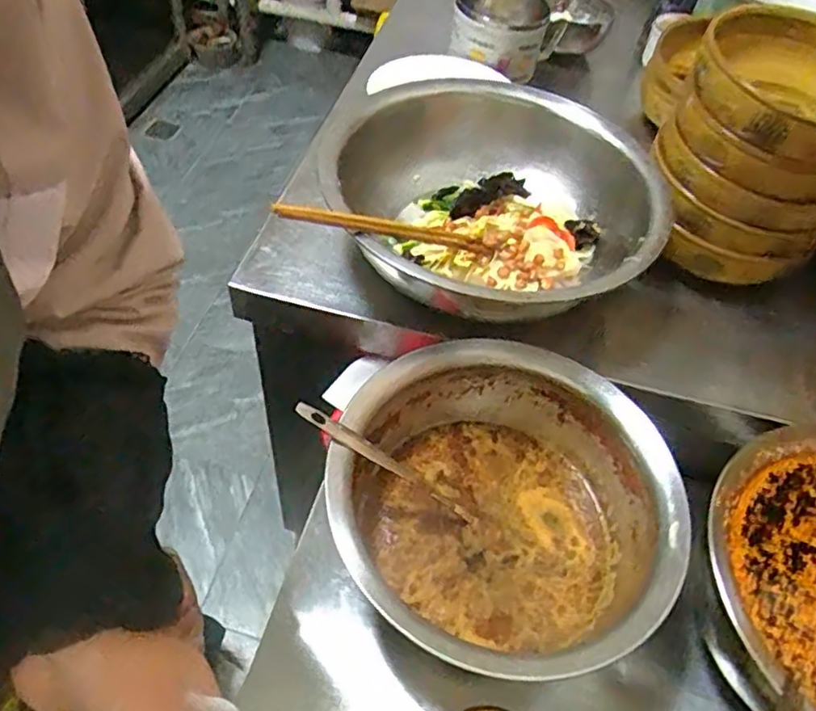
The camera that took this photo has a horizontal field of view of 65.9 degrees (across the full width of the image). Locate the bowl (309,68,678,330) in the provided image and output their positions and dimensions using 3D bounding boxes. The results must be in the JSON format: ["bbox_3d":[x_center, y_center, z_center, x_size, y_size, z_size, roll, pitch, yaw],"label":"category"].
[{"bbox_3d":[0.079,-0.161,0.664,0.331,0.103,0.336,3,52,-3],"label":"bowl"}]

